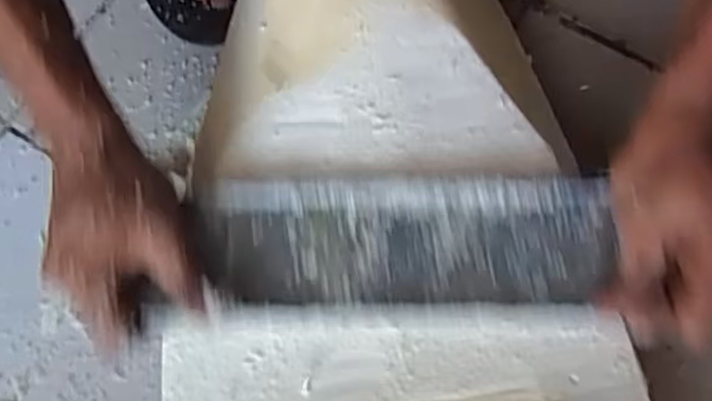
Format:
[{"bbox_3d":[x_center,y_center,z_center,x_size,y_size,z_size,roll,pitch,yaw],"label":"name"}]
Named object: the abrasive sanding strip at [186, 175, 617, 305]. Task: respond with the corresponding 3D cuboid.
[{"bbox_3d":[0.024,0.022,0.413,0.233,0.009,0.073,0,76,2],"label":"abrasive sanding strip"}]

